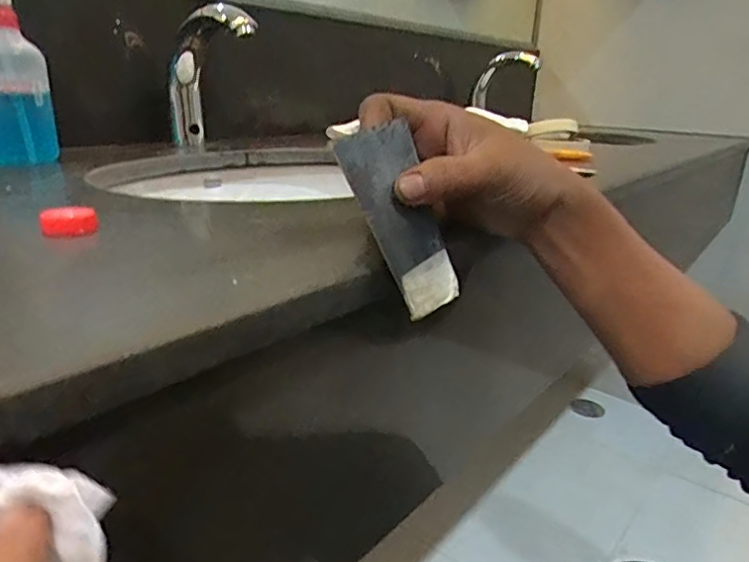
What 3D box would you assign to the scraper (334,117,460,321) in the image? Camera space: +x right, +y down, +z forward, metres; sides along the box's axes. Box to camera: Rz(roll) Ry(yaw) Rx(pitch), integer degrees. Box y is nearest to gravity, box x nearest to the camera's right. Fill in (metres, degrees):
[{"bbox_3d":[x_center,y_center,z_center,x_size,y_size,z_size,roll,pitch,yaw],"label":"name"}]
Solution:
[{"bbox_3d":[0.018,-0.033,0.290,0.004,0.098,0.055,-15,15,45],"label":"scraper"}]

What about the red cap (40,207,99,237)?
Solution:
[{"bbox_3d":[-0.178,-0.034,0.320,0.029,0.015,0.014,-10,23,-31],"label":"red cap"}]

